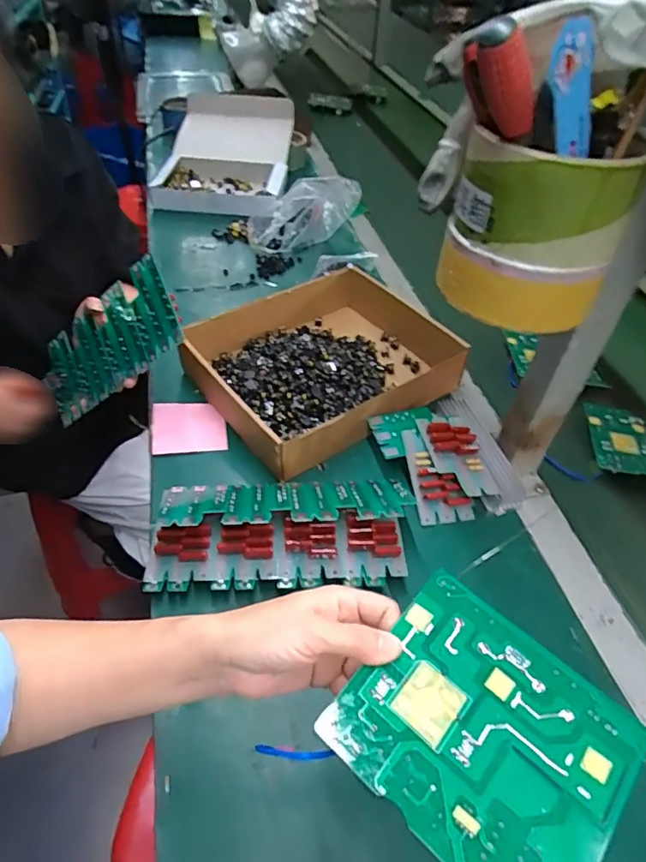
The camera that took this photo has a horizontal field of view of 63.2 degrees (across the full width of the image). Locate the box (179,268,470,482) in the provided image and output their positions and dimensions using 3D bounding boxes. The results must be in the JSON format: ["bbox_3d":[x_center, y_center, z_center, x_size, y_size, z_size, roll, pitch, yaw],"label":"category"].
[{"bbox_3d":[0.002,-0.093,0.695,0.319,0.066,0.253,-26,53,-25],"label":"box"}]

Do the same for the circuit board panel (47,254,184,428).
[{"bbox_3d":[-0.256,-0.101,0.621,0.018,0.231,0.103,-11,76,-59],"label":"circuit board panel"}]

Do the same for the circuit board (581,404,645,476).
[{"bbox_3d":[0.400,0.017,0.650,0.132,0.014,0.107,10,47,6],"label":"circuit board"}]

